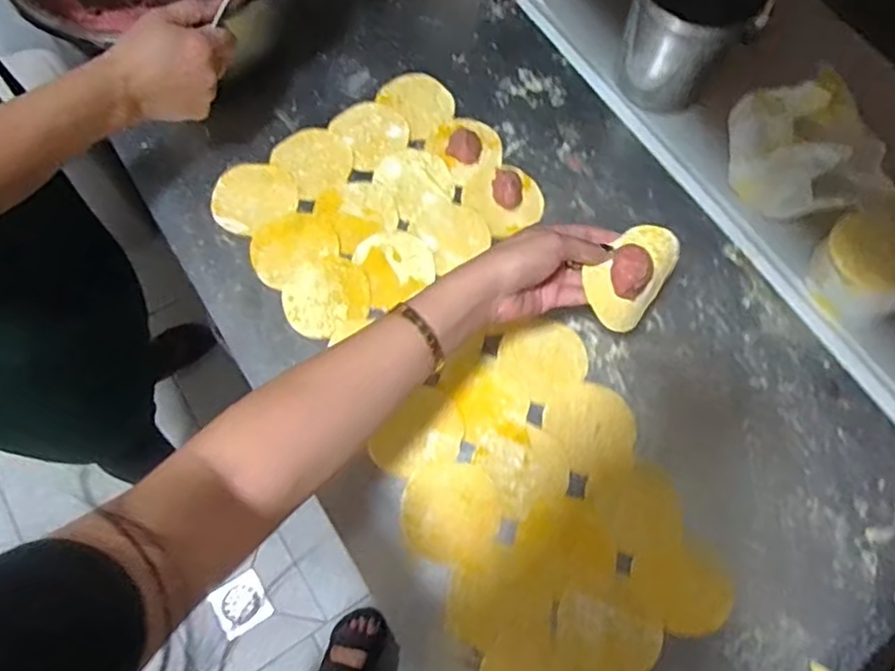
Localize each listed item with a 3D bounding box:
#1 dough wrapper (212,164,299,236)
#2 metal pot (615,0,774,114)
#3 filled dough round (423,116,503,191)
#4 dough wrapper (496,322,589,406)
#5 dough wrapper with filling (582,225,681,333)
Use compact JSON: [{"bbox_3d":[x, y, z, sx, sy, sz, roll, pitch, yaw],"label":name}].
[{"bbox_3d":[-0.199,-0.143,0.647,0.083,0.008,0.074,-37,74,-16],"label":"dough wrapper"},{"bbox_3d":[0.253,-0.325,0.674,0.115,0.146,0.120,-28,72,-13],"label":"metal pot"},{"bbox_3d":[0.024,-0.200,0.675,0.077,0.019,0.082,1,68,-2],"label":"filled dough round"},{"bbox_3d":[0.091,0.021,0.596,0.077,0.004,0.075,1,68,-2],"label":"dough wrapper"},{"bbox_3d":[0.143,-0.046,0.486,0.082,0.046,0.049,-41,74,-17],"label":"dough wrapper with filling"}]

